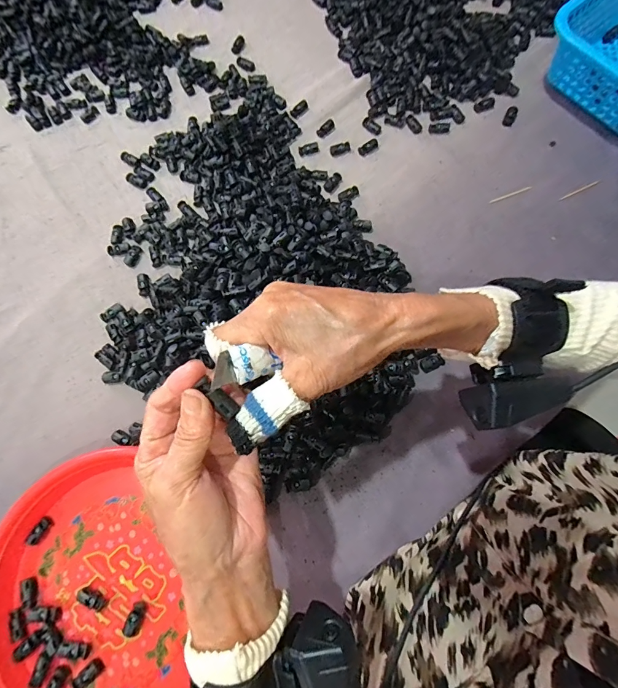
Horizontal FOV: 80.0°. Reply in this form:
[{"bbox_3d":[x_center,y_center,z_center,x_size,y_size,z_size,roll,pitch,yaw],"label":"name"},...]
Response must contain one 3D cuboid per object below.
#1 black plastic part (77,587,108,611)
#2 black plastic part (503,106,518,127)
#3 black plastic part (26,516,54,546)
[{"bbox_3d":[-0.214,0.250,0.363,0.029,0.008,0.013,33,78,10],"label":"black plastic part"},{"bbox_3d":[0.277,-0.314,0.505,0.015,0.007,0.034,25,77,8],"label":"black plastic part"},{"bbox_3d":[-0.278,0.193,0.381,0.012,0.008,0.028,23,62,8],"label":"black plastic part"}]

